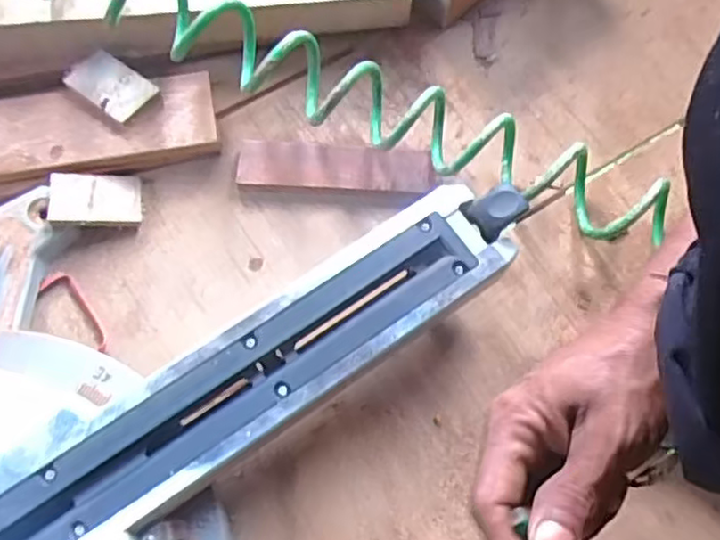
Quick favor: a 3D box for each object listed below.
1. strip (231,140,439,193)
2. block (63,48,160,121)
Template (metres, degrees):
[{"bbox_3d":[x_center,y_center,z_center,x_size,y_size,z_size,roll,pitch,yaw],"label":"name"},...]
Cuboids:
[{"bbox_3d":[-0.018,-0.078,0.518,0.147,0.014,0.039,3,71,0],"label":"strip"},{"bbox_3d":[-0.188,-0.139,0.513,0.065,0.011,0.038,34,74,11],"label":"block"}]

